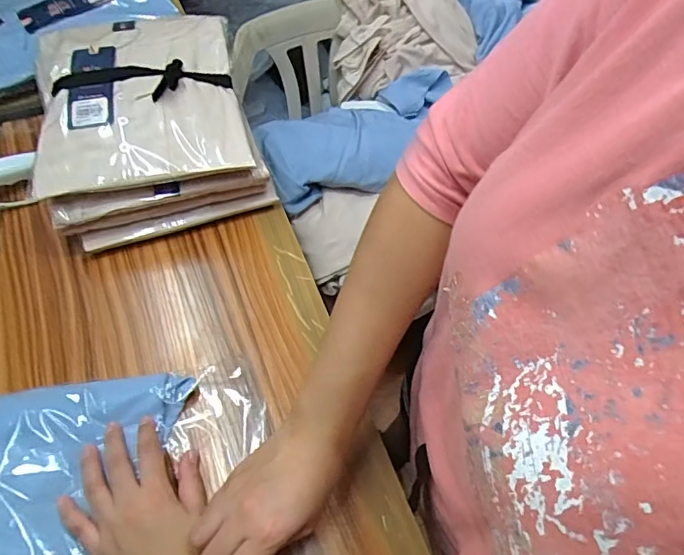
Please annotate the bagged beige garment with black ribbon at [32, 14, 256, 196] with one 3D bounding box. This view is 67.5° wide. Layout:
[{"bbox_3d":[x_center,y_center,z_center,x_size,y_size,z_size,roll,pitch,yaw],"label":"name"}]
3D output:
[{"bbox_3d":[-0.216,-0.199,0.538,0.201,0.031,0.236,-11,59,-9],"label":"bagged beige garment with black ribbon"}]

